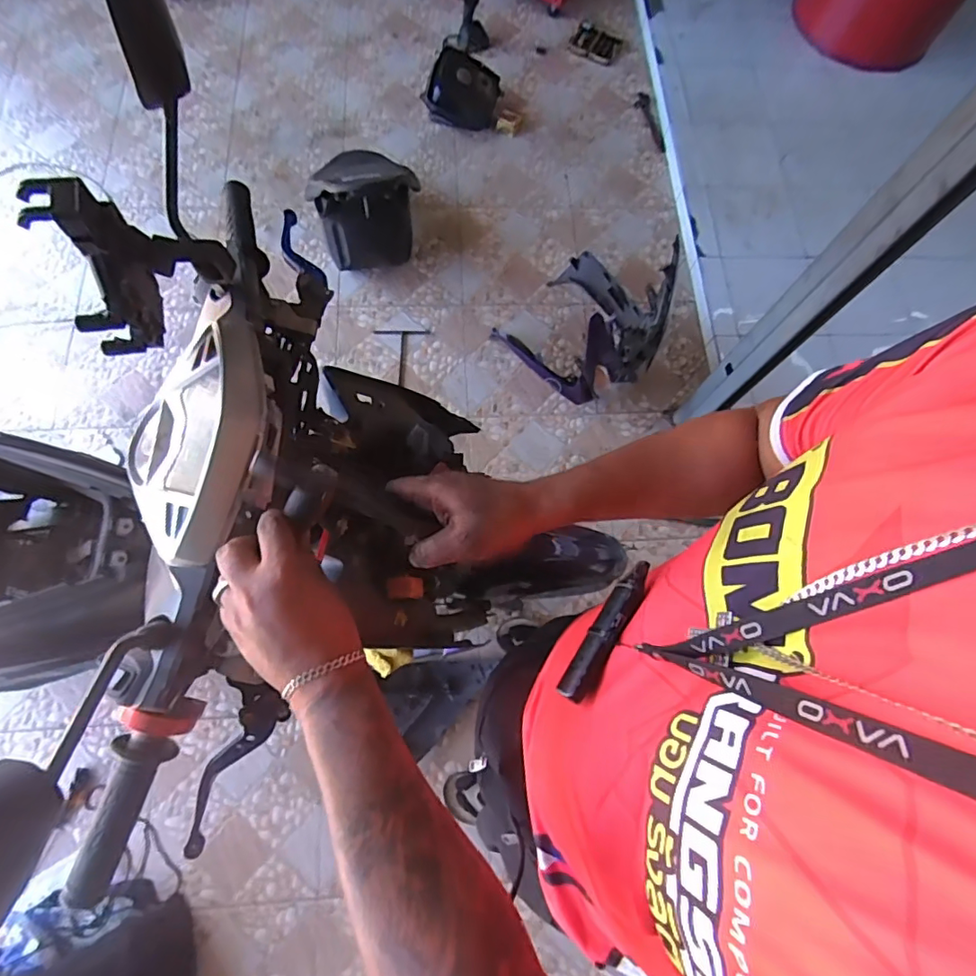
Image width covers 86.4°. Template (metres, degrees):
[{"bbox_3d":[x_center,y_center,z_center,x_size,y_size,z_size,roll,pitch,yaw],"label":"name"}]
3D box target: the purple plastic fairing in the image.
[{"bbox_3d":[0.303,-0.521,1.517,0.430,0.412,0.440,1,73,-3],"label":"purple plastic fairing"}]

